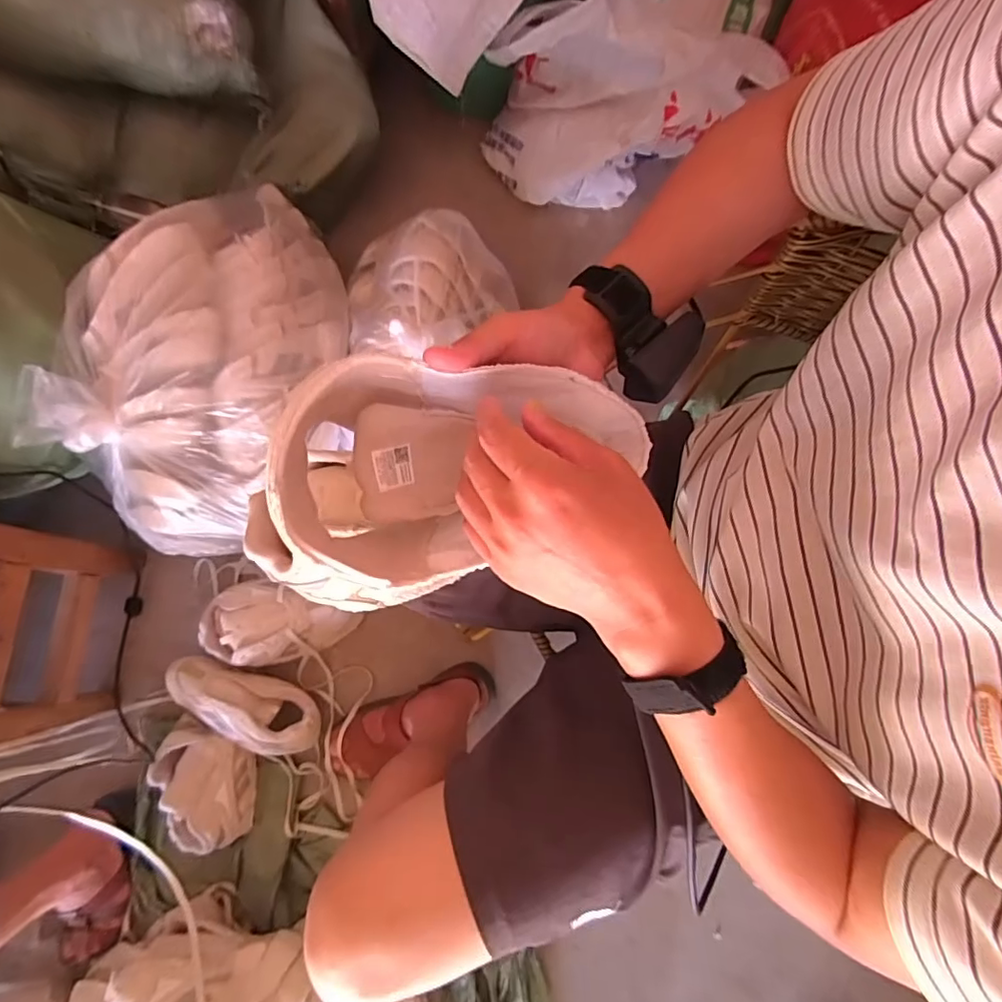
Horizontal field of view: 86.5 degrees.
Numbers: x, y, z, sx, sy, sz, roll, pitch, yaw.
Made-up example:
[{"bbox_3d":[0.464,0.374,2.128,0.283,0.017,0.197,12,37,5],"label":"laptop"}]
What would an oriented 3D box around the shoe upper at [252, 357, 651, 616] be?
[{"bbox_3d":[-0.017,-0.018,0.323,0.230,0.097,0.129,-12,80,-2],"label":"shoe upper"}]

